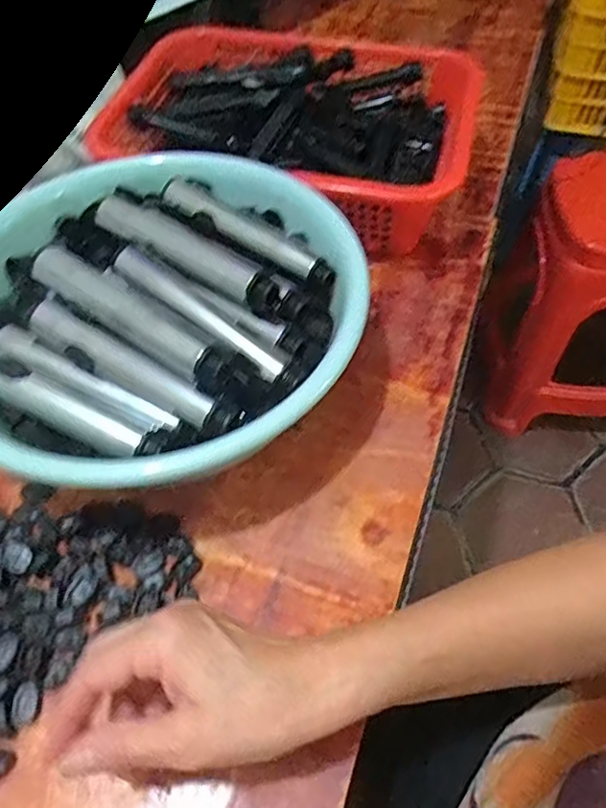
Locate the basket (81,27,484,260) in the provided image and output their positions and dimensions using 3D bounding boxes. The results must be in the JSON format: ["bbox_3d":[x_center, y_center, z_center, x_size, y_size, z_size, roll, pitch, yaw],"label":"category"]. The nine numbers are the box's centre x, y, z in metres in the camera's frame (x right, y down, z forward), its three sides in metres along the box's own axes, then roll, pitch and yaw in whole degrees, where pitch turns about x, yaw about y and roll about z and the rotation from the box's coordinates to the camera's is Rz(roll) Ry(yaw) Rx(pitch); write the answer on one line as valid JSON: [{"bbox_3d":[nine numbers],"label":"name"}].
[{"bbox_3d":[-0.006,-0.261,0.605,0.338,0.094,0.251,16,57,12],"label":"basket"}]

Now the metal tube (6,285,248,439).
[{"bbox_3d":[-0.113,-0.026,0.378,0.169,0.023,0.021,26,60,18],"label":"metal tube"}]

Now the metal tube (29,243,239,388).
[{"bbox_3d":[-0.106,-0.054,0.385,0.158,0.036,0.032,31,61,21],"label":"metal tube"}]

